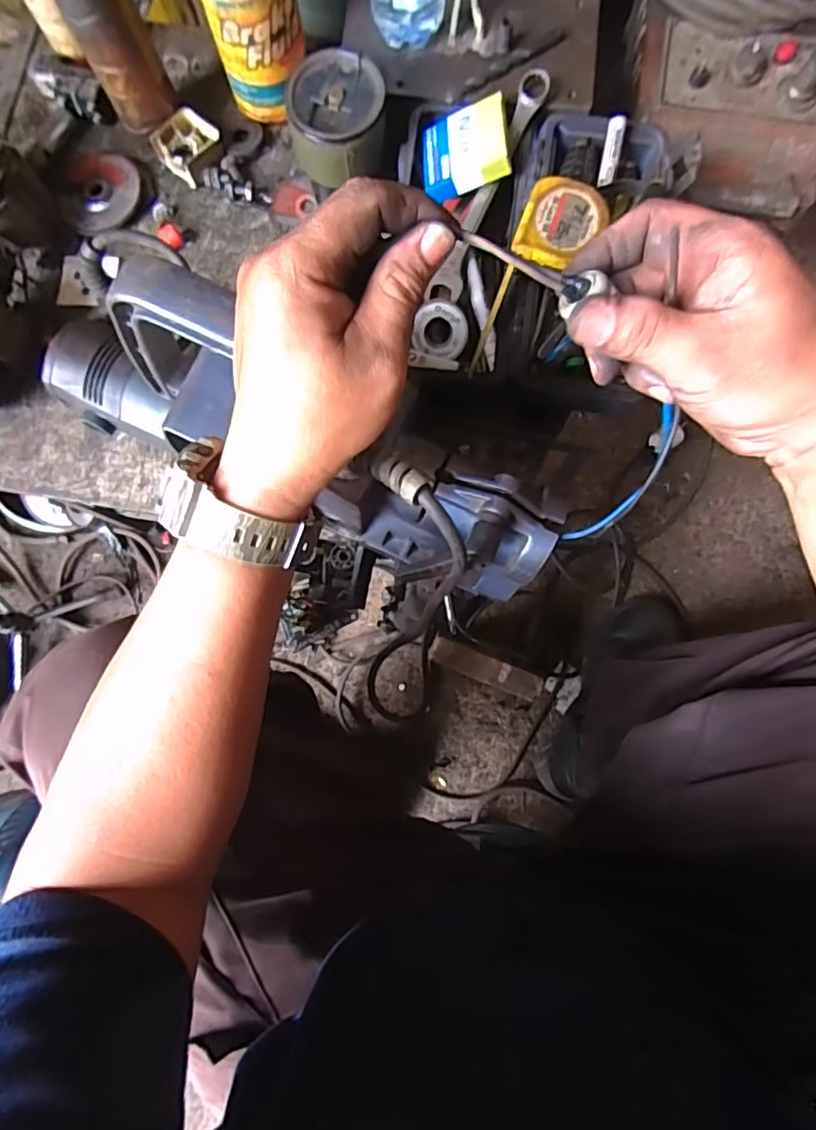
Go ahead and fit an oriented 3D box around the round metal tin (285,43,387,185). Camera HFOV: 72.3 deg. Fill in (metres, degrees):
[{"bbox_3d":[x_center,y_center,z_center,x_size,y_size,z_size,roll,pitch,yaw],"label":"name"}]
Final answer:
[{"bbox_3d":[-0.063,-0.398,0.502,0.085,0.052,0.091,4,80,2],"label":"round metal tin"}]

